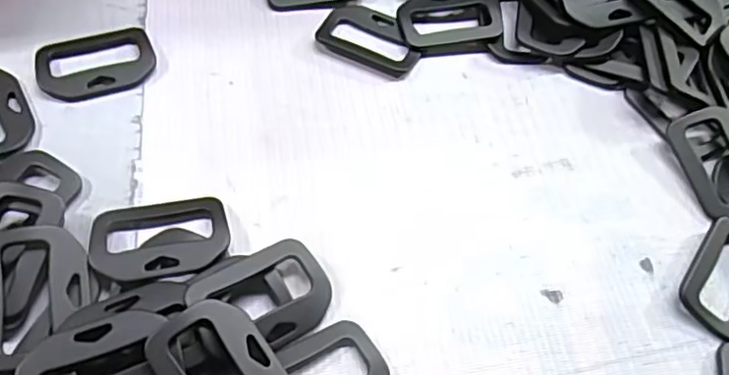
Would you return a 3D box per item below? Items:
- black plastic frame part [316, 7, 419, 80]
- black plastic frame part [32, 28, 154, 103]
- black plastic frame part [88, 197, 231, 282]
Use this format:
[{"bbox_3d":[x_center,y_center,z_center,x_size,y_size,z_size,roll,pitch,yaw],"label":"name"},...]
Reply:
[{"bbox_3d":[0.005,-0.089,0.378,0.060,0.004,0.042,25,60,11],"label":"black plastic frame part"},{"bbox_3d":[-0.148,-0.070,0.353,0.060,0.005,0.047,-20,62,-16],"label":"black plastic frame part"},{"bbox_3d":[-0.094,0.023,0.296,0.060,0.011,0.044,-9,59,-10],"label":"black plastic frame part"}]

